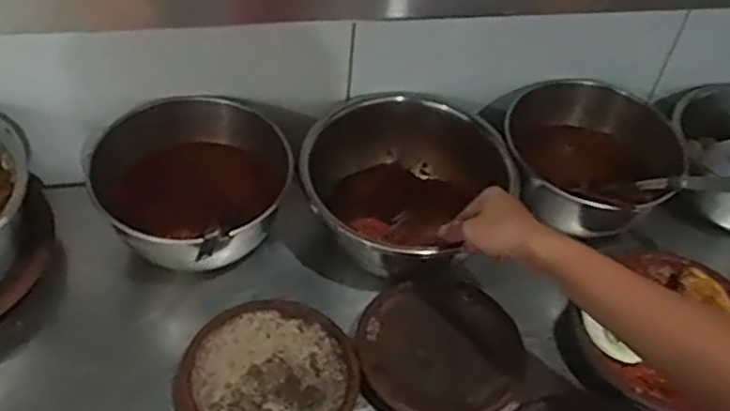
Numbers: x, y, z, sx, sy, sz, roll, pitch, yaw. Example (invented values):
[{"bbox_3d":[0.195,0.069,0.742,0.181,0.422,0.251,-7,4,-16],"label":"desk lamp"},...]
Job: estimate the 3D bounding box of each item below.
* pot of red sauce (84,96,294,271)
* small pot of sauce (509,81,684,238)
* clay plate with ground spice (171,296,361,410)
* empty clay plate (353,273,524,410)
[{"bbox_3d":[-0.194,-0.016,0.808,0.189,0.116,0.209,19,48,11],"label":"pot of red sauce"},{"bbox_3d":[0.262,-0.053,0.892,0.198,0.102,0.189,3,47,-3],"label":"small pot of sauce"},{"bbox_3d":[-0.095,0.170,0.726,0.163,0.036,0.169,3,47,-3],"label":"clay plate with ground spice"},{"bbox_3d":[0.076,0.145,0.758,0.167,0.026,0.167,15,47,8],"label":"empty clay plate"}]

